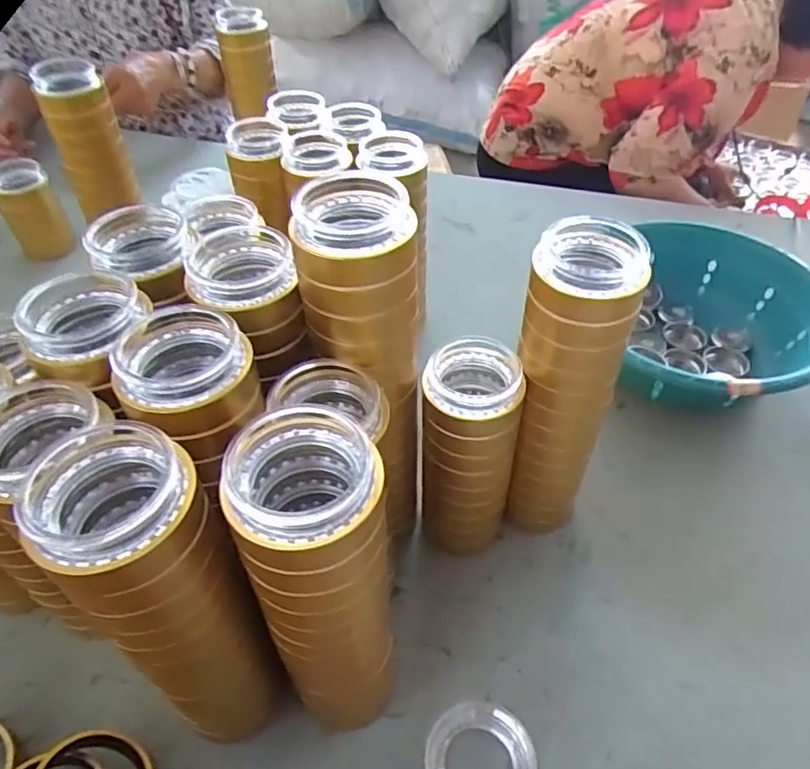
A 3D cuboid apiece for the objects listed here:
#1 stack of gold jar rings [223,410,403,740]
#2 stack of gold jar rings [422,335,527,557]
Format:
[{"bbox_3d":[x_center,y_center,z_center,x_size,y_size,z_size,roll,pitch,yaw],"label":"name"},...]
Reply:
[{"bbox_3d":[-0.043,0.115,0.330,0.071,0.238,0.070,0,47,3],"label":"stack of gold jar rings"},{"bbox_3d":[0.050,0.057,0.457,0.064,0.199,0.067,10,48,11],"label":"stack of gold jar rings"}]

